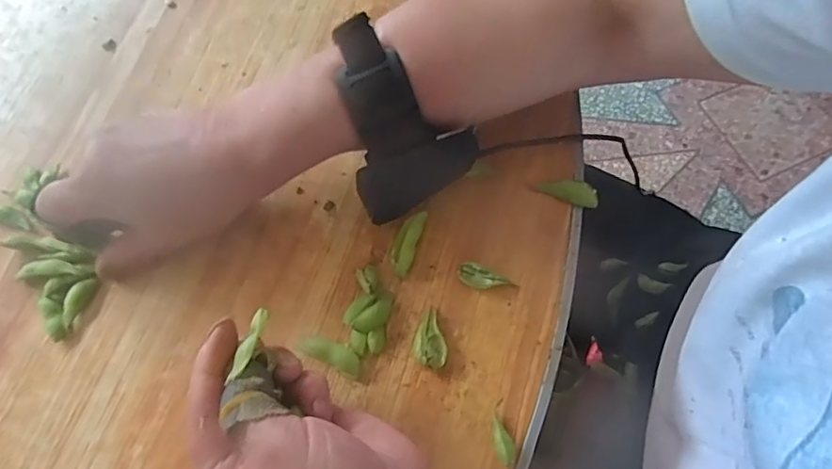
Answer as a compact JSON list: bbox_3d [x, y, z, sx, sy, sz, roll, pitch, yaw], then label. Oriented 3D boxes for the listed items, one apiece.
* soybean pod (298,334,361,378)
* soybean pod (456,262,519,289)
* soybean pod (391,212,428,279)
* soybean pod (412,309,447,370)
[{"bbox_3d":[-0.048,0.066,0.302,0.039,0.009,0.013,25,71,13],"label":"soybean pod"},{"bbox_3d":[0.041,0.027,0.313,0.033,0.008,0.014,23,71,12],"label":"soybean pod"},{"bbox_3d":[-0.004,0.004,0.325,0.013,0.009,0.043,17,70,10],"label":"soybean pod"},{"bbox_3d":[0.008,0.058,0.303,0.018,0.008,0.033,-5,67,1],"label":"soybean pod"}]

